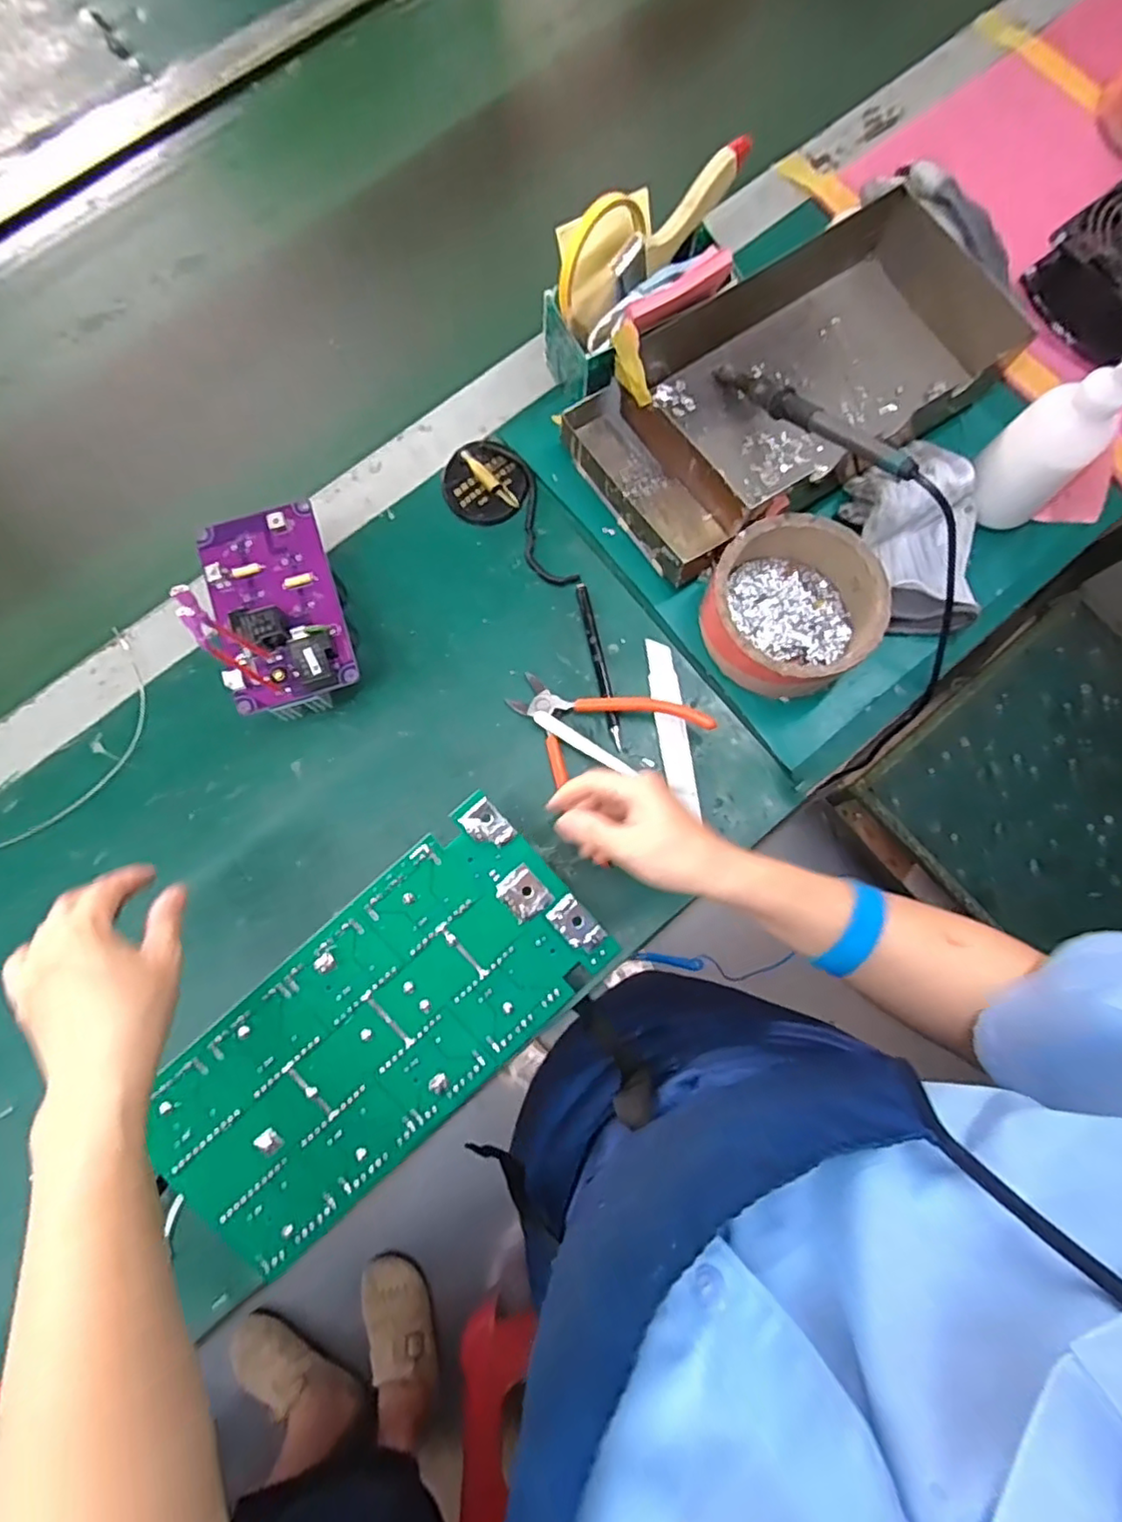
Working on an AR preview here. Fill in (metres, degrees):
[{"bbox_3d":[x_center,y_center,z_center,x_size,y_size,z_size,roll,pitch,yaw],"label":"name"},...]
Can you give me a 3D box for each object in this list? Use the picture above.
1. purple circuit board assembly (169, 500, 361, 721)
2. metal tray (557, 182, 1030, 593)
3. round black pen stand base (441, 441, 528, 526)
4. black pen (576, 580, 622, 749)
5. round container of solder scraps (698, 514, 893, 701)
[{"bbox_3d":[-0.200,-0.103,0.458,0.098,0.081,0.145,-24,79,-4],"label":"purple circuit board assembly"},{"bbox_3d":[0.170,-0.303,0.501,0.327,0.060,0.189,-34,80,-6],"label":"metal tray"},{"bbox_3d":[-0.062,-0.227,0.512,0.066,0.016,0.063,0,79,1],"label":"round black pen stand base"},{"bbox_3d":[0.030,-0.075,0.489,0.009,0.007,0.134,-12,79,-1],"label":"black pen"},{"bbox_3d":[0.171,-0.114,0.468,0.118,0.050,0.120,0,79,1],"label":"round container of solder scraps"}]

